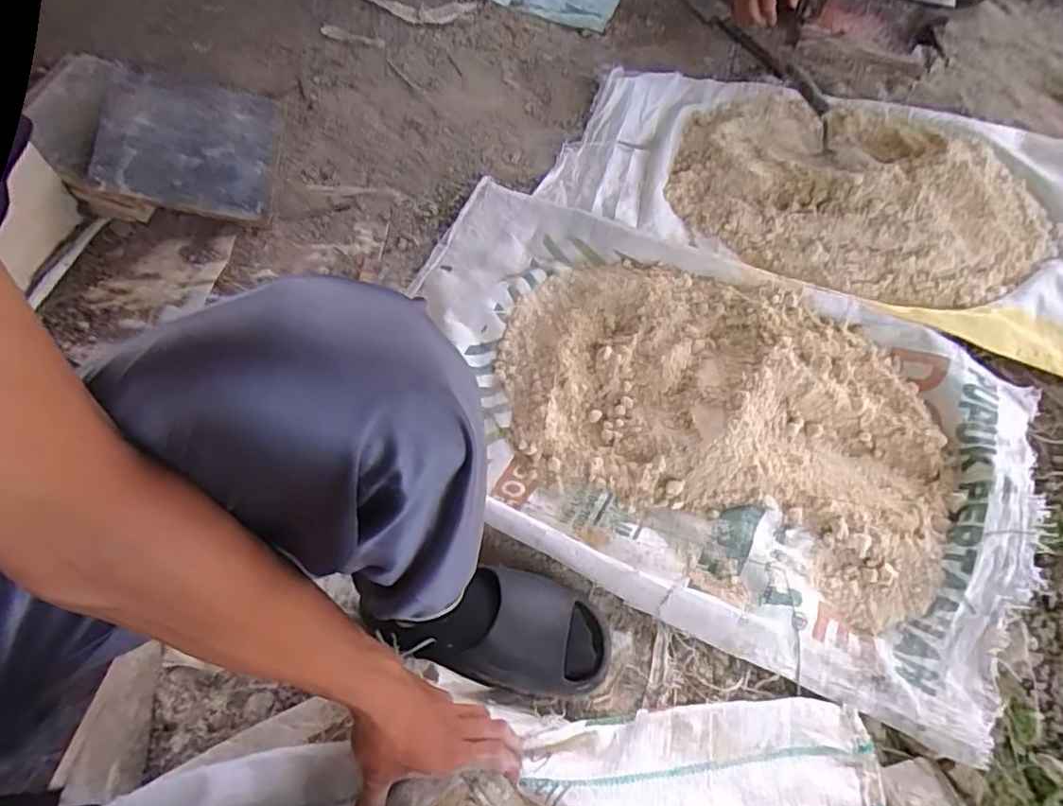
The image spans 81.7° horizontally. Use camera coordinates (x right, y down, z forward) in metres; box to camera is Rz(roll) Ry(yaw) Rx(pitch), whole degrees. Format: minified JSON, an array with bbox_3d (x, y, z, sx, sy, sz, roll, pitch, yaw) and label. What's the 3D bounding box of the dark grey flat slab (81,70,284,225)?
[{"bbox_3d":[-0.517,-0.399,0.942,0.230,0.033,0.247,6,68,-24],"label":"dark grey flat slab"}]

